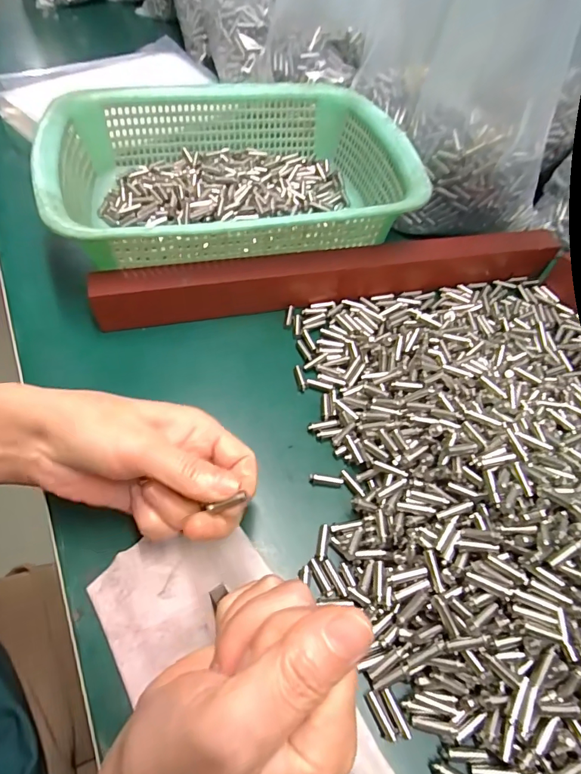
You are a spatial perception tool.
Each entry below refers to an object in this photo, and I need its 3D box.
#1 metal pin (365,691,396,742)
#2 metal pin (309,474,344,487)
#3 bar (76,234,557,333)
[{"bbox_3d":[0.043,0.158,0.210,0.006,0.004,0.021,-19,46,-15],"label":"metal pin"},{"bbox_3d":[0.023,0.059,0.278,0.021,0.005,0.004,9,56,3],"label":"metal pin"},{"bbox_3d":[0.044,-0.096,0.363,0.387,0.042,0.027,-10,59,-11],"label":"bar"}]

